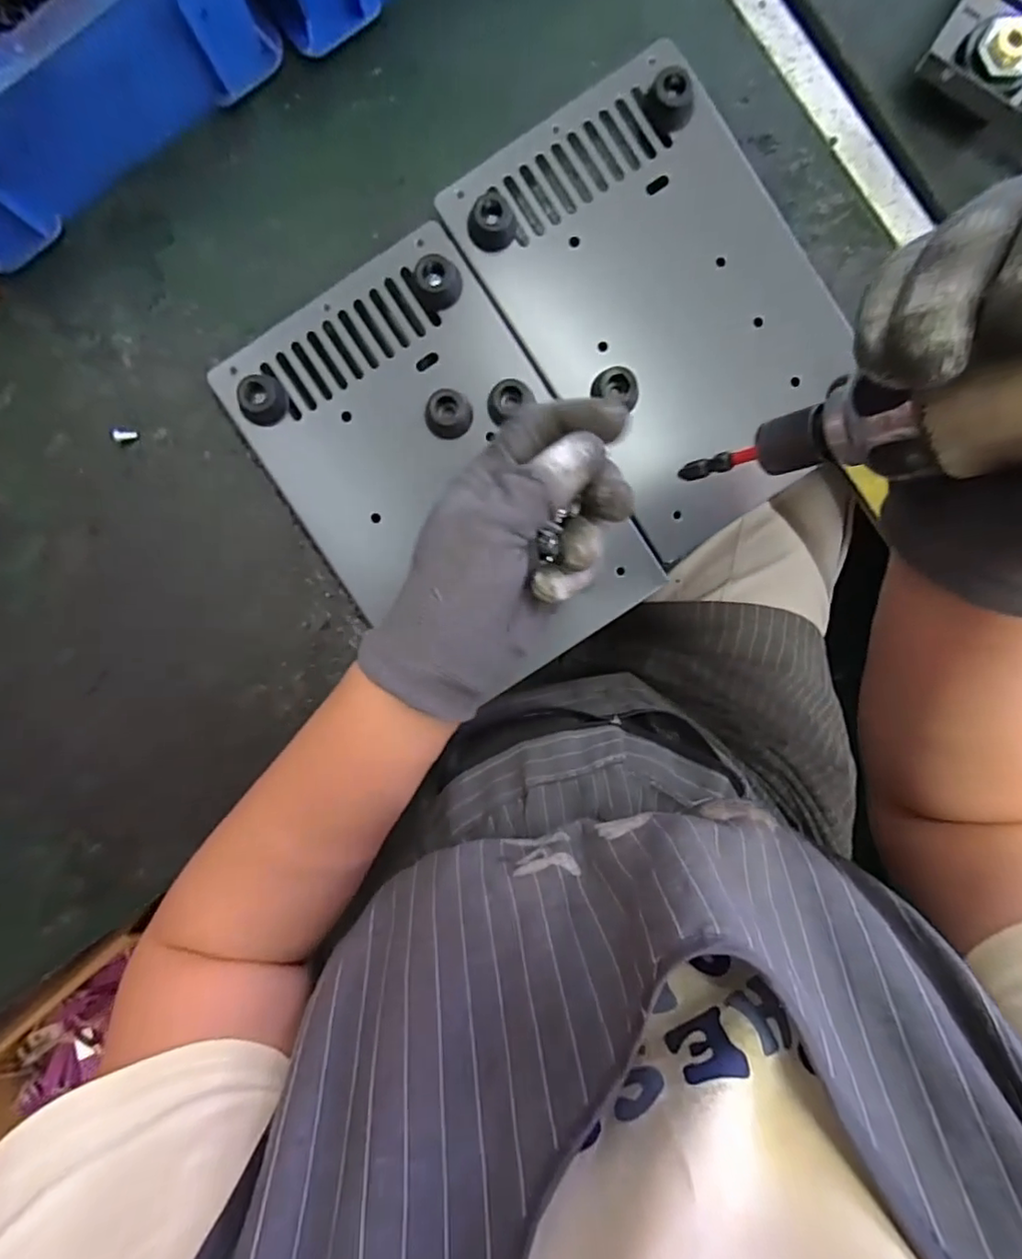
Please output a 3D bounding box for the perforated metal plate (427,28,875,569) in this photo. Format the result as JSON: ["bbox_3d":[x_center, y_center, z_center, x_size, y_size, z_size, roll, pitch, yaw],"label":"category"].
[{"bbox_3d":[0.083,-0.171,0.320,0.147,0.026,0.226,-34,93,2],"label":"perforated metal plate"}]

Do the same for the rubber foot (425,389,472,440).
[{"bbox_3d":[-0.033,-0.113,0.315,0.023,0.015,0.022,0,94,0],"label":"rubber foot"}]

